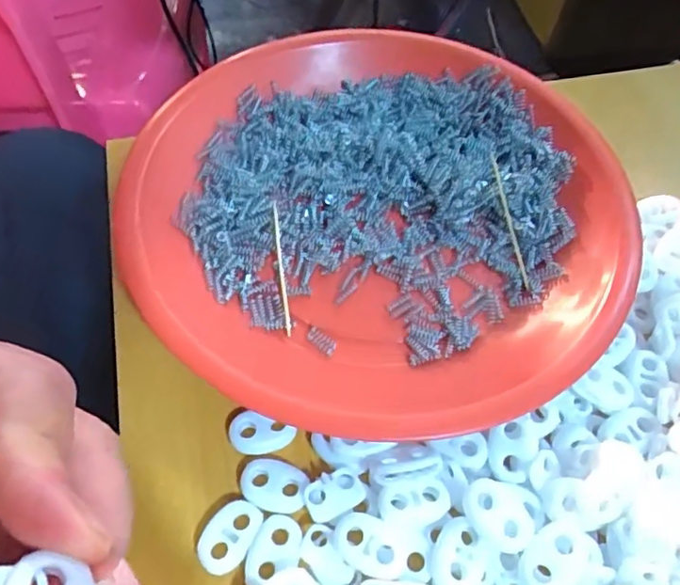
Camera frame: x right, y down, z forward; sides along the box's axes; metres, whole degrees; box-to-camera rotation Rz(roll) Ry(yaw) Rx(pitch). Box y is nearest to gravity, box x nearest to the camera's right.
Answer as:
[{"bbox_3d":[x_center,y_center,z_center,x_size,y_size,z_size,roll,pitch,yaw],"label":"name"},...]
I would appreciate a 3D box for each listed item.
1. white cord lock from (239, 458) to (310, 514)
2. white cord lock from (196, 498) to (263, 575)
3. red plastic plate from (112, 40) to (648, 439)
[{"bbox_3d":[-0.021,0.061,0.189,0.021,0.004,0.015,12,58,4],"label":"white cord lock"},{"bbox_3d":[-0.034,0.073,0.180,0.014,0.004,0.022,25,60,12],"label":"white cord lock"},{"bbox_3d":[0.016,-0.032,0.236,0.181,0.025,0.186,0,60,-1],"label":"red plastic plate"}]

